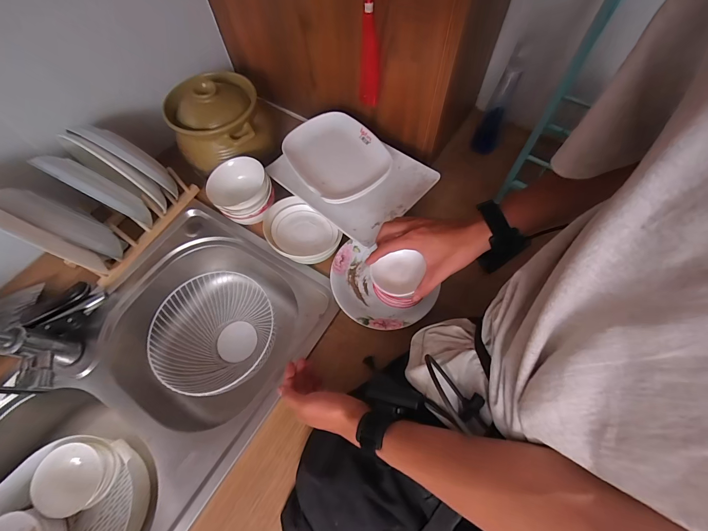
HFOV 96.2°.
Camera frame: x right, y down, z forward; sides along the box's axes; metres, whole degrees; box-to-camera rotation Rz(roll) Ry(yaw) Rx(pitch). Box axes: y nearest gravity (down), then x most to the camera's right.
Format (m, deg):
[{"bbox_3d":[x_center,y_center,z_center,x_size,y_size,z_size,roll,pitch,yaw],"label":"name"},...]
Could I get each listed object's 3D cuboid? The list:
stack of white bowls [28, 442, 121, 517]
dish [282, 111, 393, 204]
[{"bbox_3d":[-0.522,0.397,0.598,0.121,0.070,0.107,17,56,-39],"label":"stack of white bowls"},{"bbox_3d":[-0.034,-0.202,0.584,0.154,0.031,0.209,-38,68,-16],"label":"dish"}]

